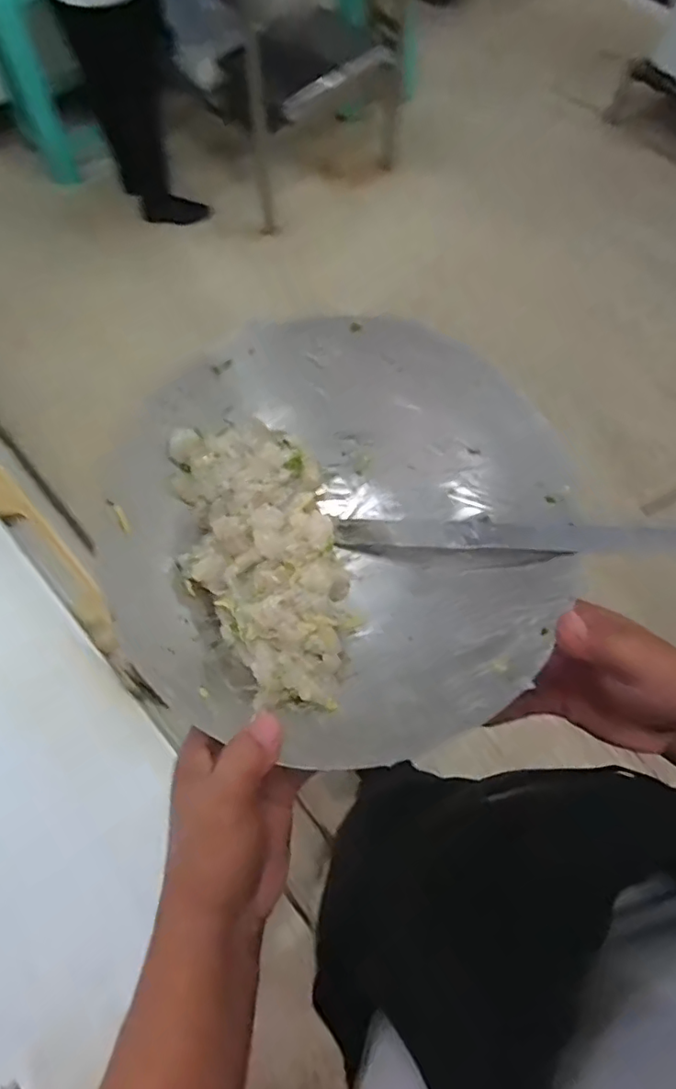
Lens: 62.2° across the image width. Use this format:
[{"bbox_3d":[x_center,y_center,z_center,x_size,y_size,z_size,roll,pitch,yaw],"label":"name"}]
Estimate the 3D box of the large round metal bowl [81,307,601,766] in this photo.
[{"bbox_3d":[0.005,-0.011,0.379,0.269,0.085,0.278,-19,69,-9],"label":"large round metal bowl"}]

